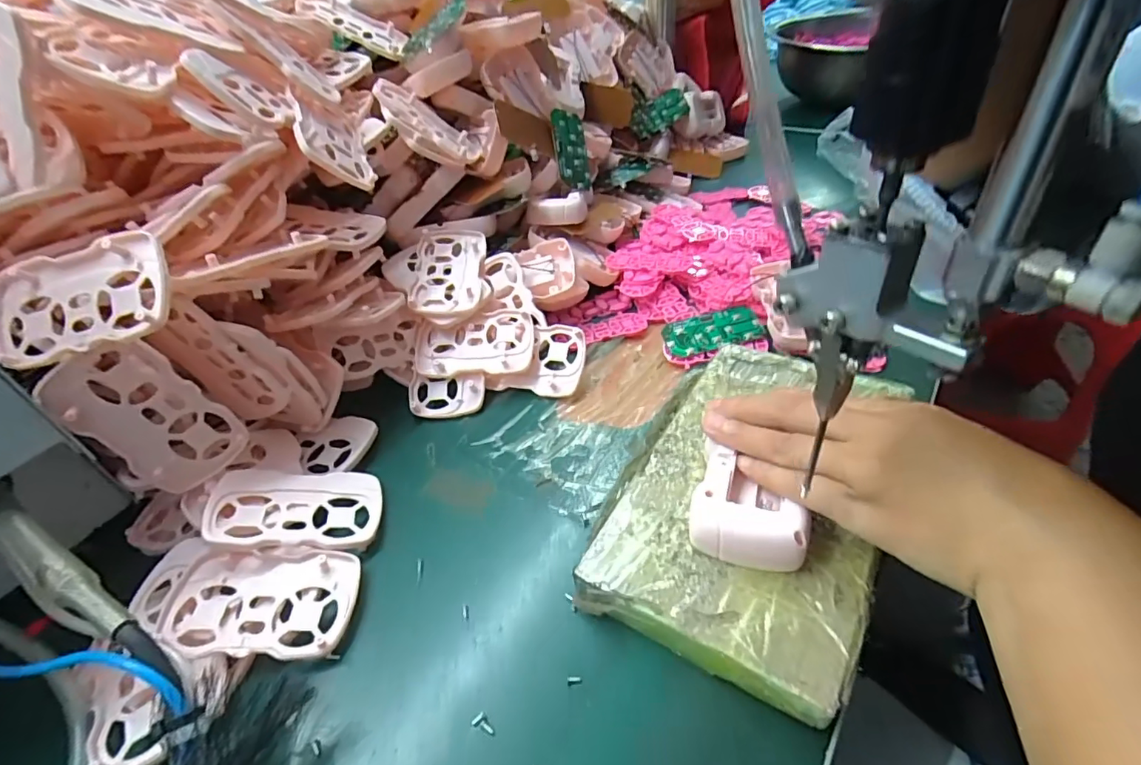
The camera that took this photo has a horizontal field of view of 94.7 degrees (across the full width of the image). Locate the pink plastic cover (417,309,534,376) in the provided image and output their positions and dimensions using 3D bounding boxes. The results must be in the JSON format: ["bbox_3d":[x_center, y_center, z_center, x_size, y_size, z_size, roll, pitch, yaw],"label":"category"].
[{"bbox_3d":[-0.073,-0.029,0.395,0.089,0.009,0.051,-3,64,4],"label":"pink plastic cover"}]

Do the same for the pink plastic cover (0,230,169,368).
[{"bbox_3d":[-0.241,-0.040,0.256,0.088,0.008,0.050,-15,81,1],"label":"pink plastic cover"}]

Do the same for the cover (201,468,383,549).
[{"bbox_3d":[-0.156,0.073,0.302,0.087,0.011,0.054,7,37,-21],"label":"cover"}]

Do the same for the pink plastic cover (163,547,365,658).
[{"bbox_3d":[-0.157,0.112,0.269,0.087,0.014,0.054,-3,41,3],"label":"pink plastic cover"}]

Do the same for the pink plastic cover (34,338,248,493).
[{"bbox_3d":[-0.223,0.020,0.279,0.053,0.088,0.010,-42,32,-12],"label":"pink plastic cover"}]

